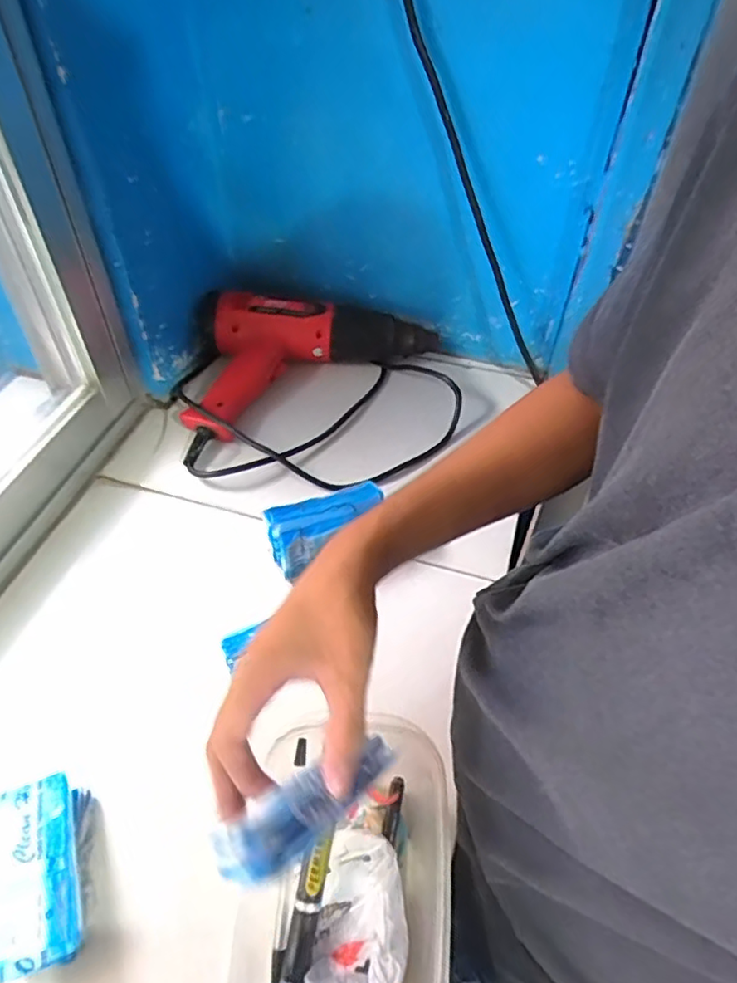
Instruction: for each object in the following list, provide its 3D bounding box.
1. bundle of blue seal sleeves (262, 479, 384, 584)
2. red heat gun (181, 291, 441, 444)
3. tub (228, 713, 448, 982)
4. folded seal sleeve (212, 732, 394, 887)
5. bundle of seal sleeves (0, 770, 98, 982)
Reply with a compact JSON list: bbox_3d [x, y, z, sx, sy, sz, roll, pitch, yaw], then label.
[{"bbox_3d":[-0.035,0.033,0.550,0.106,0.050,0.046,-18,52,-16],"label":"bundle of blue seal sleeves"},{"bbox_3d":[-0.082,-0.174,0.705,0.299,0.070,0.163,-23,53,-20],"label":"red heat gun"},{"bbox_3d":[-0.019,0.232,0.371,0.128,0.071,0.176,4,49,3],"label":"tub"},{"bbox_3d":[-0.025,0.147,0.295,0.104,0.019,0.032,-15,46,-46],"label":"folded seal sleeve"},{"bbox_3d":[-0.206,0.239,0.389,0.055,0.025,0.107,-14,51,-13],"label":"bundle of seal sleeves"}]

